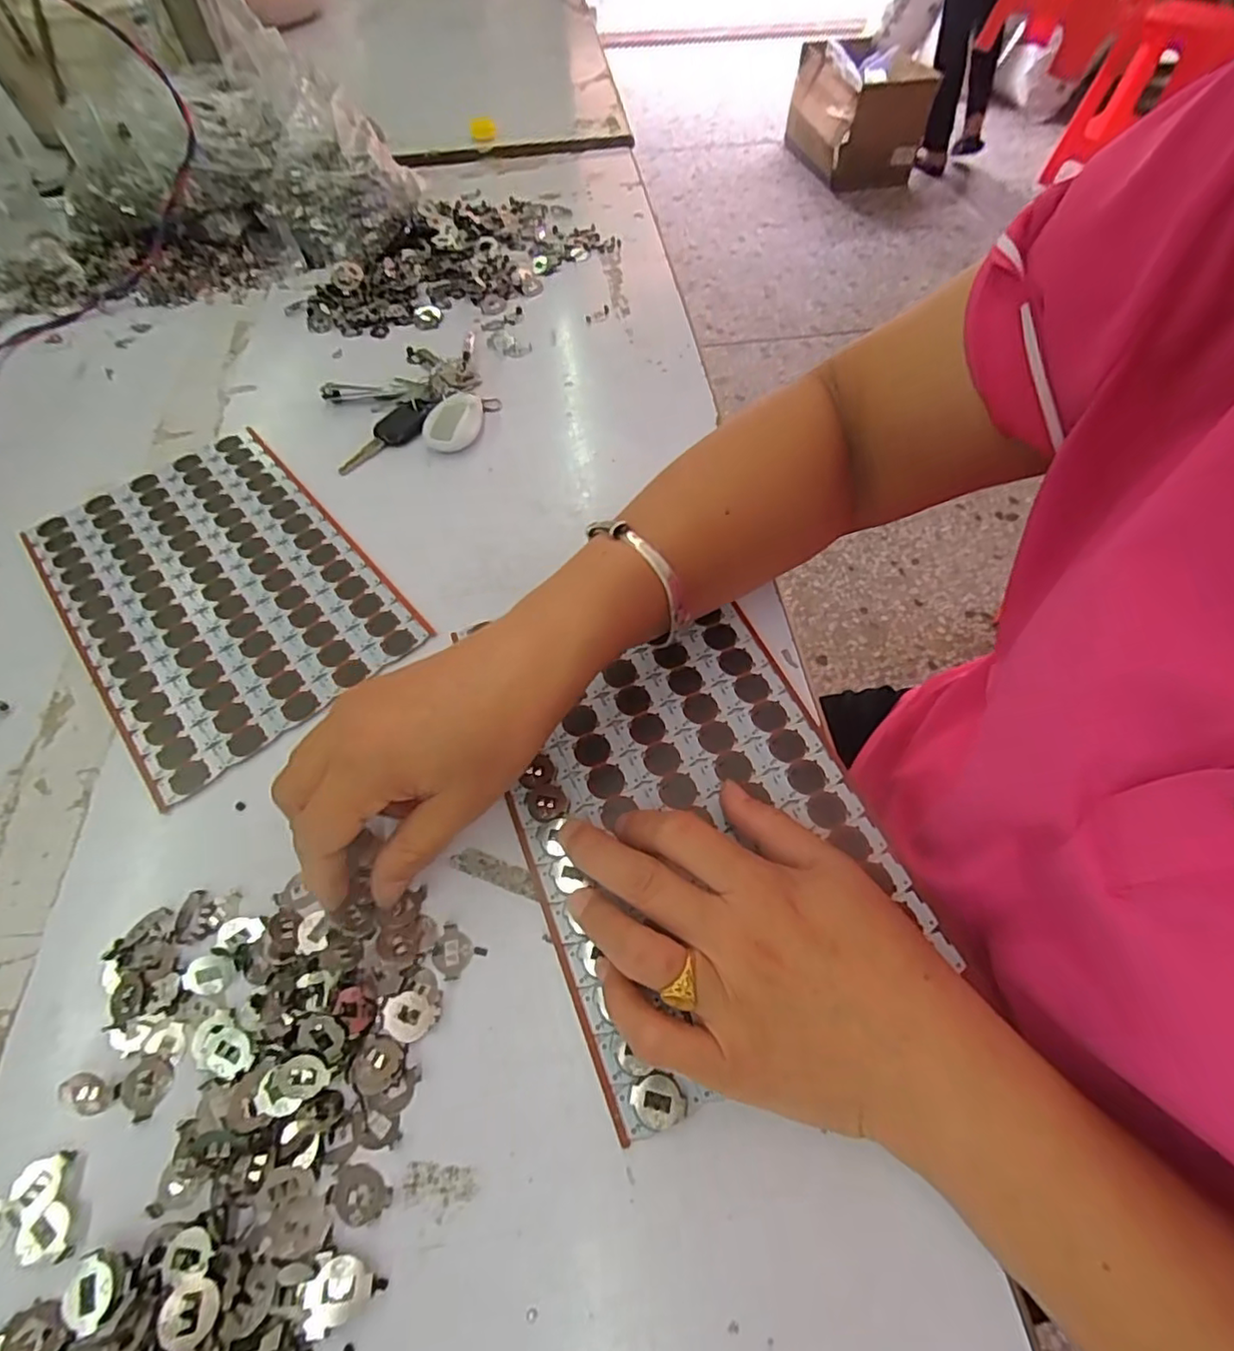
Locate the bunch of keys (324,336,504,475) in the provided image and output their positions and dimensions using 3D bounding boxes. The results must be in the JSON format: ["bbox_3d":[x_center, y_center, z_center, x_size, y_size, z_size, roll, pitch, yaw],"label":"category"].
[{"bbox_3d":[-0.153,-0.207,0.459,0.115,0.019,0.130,-16,59,-8],"label":"bunch of keys"}]

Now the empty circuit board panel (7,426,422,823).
[{"bbox_3d":[-0.245,-0.057,0.379,0.155,0.004,0.248,-37,64,-19],"label":"empty circuit board panel"}]

